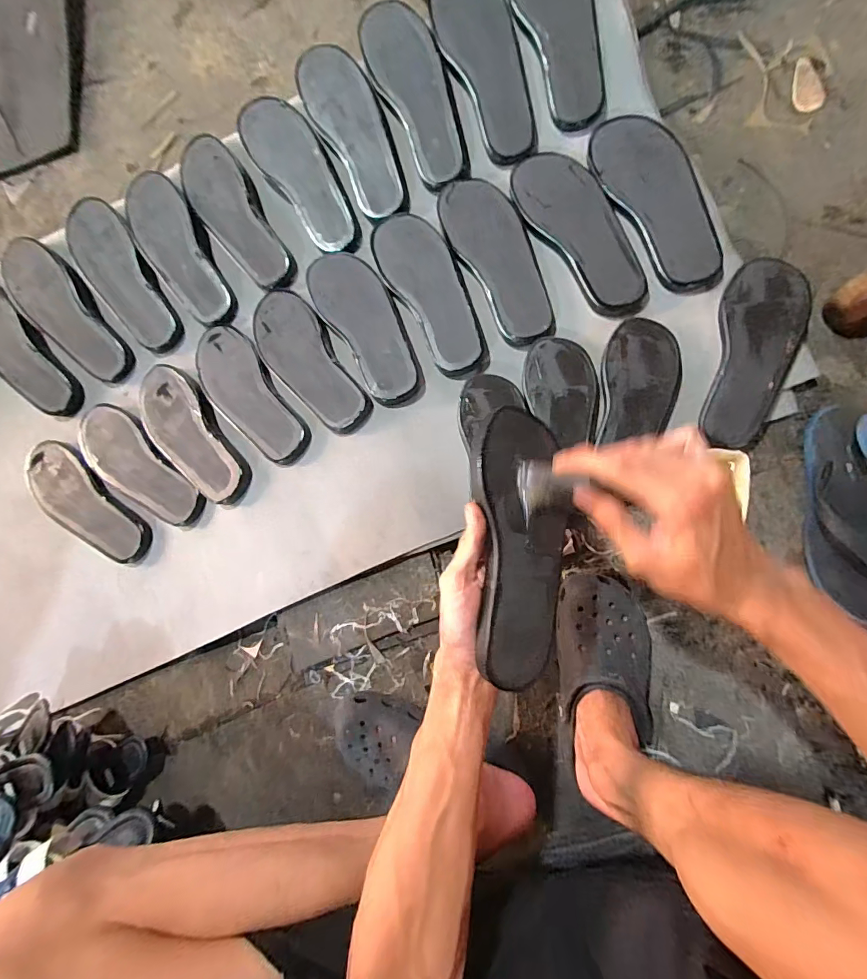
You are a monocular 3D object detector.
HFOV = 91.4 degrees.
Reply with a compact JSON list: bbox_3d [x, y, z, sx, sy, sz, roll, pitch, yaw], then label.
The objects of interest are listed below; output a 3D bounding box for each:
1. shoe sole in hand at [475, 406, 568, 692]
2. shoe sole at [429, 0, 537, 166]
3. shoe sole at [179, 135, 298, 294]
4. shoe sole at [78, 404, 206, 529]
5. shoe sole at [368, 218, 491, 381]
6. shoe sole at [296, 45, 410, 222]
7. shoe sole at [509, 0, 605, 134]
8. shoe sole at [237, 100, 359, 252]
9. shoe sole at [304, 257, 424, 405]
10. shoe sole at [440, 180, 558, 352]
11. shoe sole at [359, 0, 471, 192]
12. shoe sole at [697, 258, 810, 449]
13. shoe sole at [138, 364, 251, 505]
[{"bbox_3d":[0.075,0.044,0.357,0.077,0.011,0.225,3,82,-18],"label":"shoe sole in hand"},{"bbox_3d":[0.075,-0.578,0.580,0.091,0.013,0.237,-23,99,7],"label":"shoe sole"},{"bbox_3d":[-0.300,-0.415,0.639,0.090,0.011,0.245,-29,94,1],"label":"shoe sole"},{"bbox_3d":[-0.462,-0.036,0.654,0.269,0.020,0.102,41,93,9],"label":"shoe sole"},{"bbox_3d":[-0.002,-0.277,0.591,0.091,0.012,0.247,-31,82,6],"label":"shoe sole"},{"bbox_3d":[-0.114,-0.525,0.619,0.093,0.025,0.254,-27,95,6],"label":"shoe sole"},{"bbox_3d":[0.172,-0.618,0.565,0.093,0.012,0.232,-22,104,17],"label":"shoe sole"},{"bbox_3d":[-0.192,-0.462,0.625,0.089,0.014,0.242,-34,97,5],"label":"shoe sole"},{"bbox_3d":[-0.095,-0.234,0.592,0.096,0.017,0.251,-30,82,6],"label":"shoe sole"},{"bbox_3d":[0.092,-0.319,0.588,0.093,0.013,0.255,-28,82,6],"label":"shoe sole"},{"bbox_3d":[-0.022,-0.559,0.601,0.092,0.013,0.249,-24,98,7],"label":"shoe sole"},{"bbox_3d":[0.397,-0.165,0.522,0.091,0.019,0.231,11,90,13],"label":"shoe sole"},{"bbox_3d":[-0.368,-0.082,0.628,0.100,0.022,0.254,-39,81,5],"label":"shoe sole"}]

